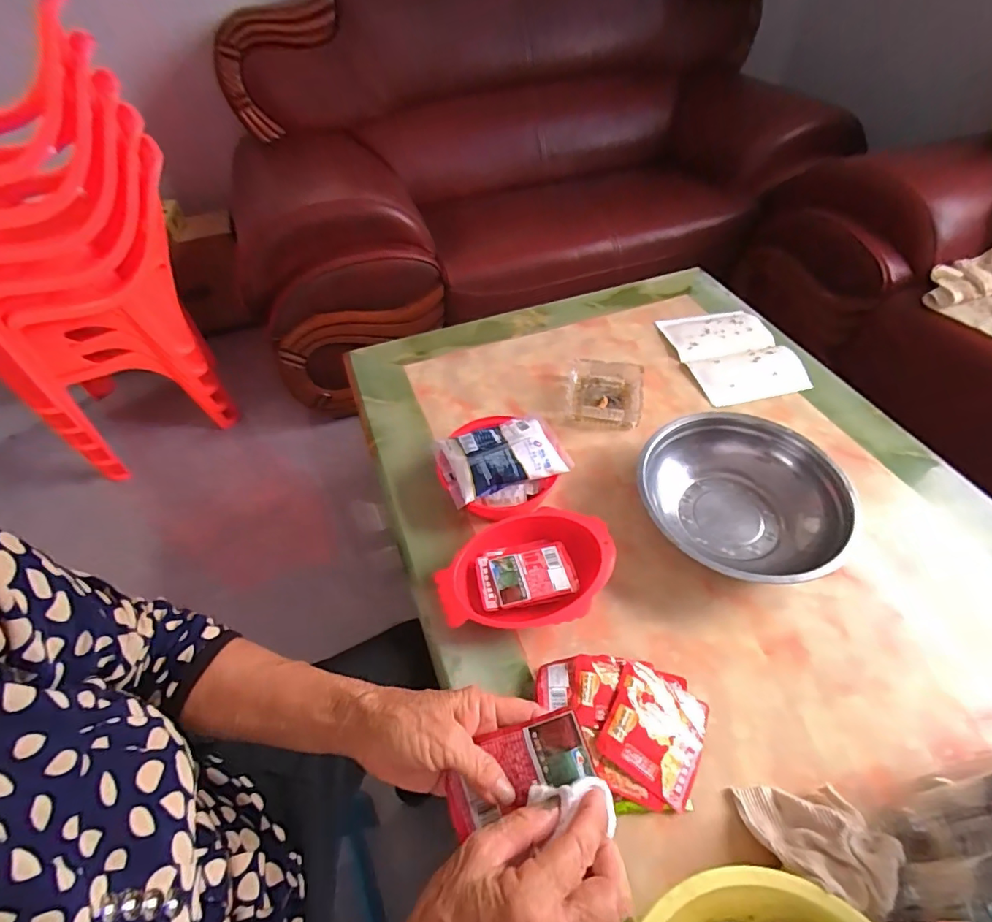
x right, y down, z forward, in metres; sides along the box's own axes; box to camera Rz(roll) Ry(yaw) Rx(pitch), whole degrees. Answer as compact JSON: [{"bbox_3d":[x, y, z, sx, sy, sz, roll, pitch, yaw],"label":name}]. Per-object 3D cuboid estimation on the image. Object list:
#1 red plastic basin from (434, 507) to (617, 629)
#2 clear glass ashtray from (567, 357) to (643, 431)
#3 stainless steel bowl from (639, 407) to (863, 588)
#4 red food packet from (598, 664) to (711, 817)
[{"bbox_3d":[0.040,0.142,0.622,0.214,0.053,0.141,-20,51,-14],"label":"red plastic basin"},{"bbox_3d":[0.181,-0.112,0.846,0.115,0.032,0.132,6,50,9],"label":"clear glass ashtray"},{"bbox_3d":[0.311,0.048,0.664,0.236,0.090,0.242,-2,49,2],"label":"stainless steel bowl"},{"bbox_3d":[0.162,0.272,0.515,0.097,0.010,0.106,31,53,6],"label":"red food packet"}]

